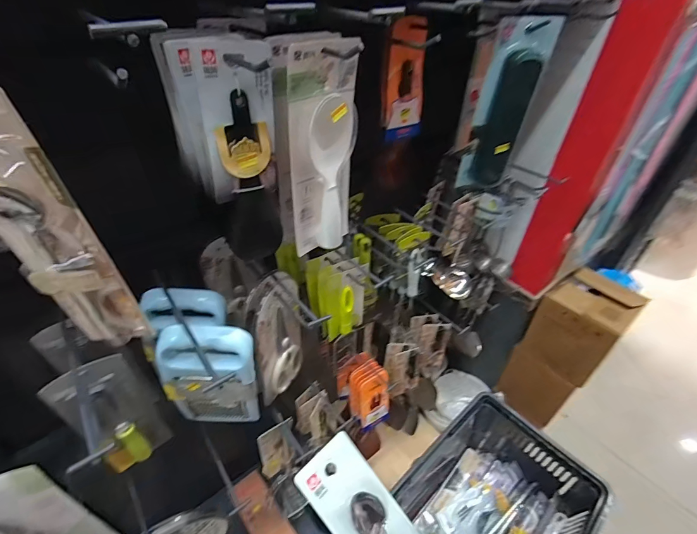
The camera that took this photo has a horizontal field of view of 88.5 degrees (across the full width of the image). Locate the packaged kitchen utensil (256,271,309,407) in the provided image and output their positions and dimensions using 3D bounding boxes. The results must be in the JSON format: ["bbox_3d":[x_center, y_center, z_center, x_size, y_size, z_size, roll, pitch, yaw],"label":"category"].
[{"bbox_3d":[-0.117,0.129,0.647,0.033,0.249,0.126,15,42,15],"label":"packaged kitchen utensil"}]

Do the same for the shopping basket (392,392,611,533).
[{"bbox_3d":[0.288,0.556,0.794,0.443,0.193,0.329,-27,48,-30],"label":"shopping basket"}]

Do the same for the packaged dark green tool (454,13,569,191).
[{"bbox_3d":[0.260,-0.259,0.612,0.092,0.265,0.048,16,42,16],"label":"packaged dark green tool"}]

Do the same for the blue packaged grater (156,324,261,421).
[{"bbox_3d":[-0.207,0.188,0.551,0.143,0.262,0.046,-3,40,-6],"label":"blue packaged grater"}]

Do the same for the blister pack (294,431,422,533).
[{"bbox_3d":[0.048,0.280,0.346,0.067,0.034,0.241,-33,85,-34],"label":"blister pack"}]

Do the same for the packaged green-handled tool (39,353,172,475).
[{"bbox_3d":[-0.339,0.218,0.527,0.024,0.254,0.091,28,47,28],"label":"packaged green-handled tool"}]

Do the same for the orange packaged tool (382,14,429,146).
[{"bbox_3d":[0.091,-0.298,0.580,0.082,0.173,0.020,-22,41,-29],"label":"orange packaged tool"}]

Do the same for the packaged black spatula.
[{"bbox_3d":[-0.113,-0.116,0.402,0.072,0.237,0.015,-19,40,-26],"label":"packaged black spatula"}]

